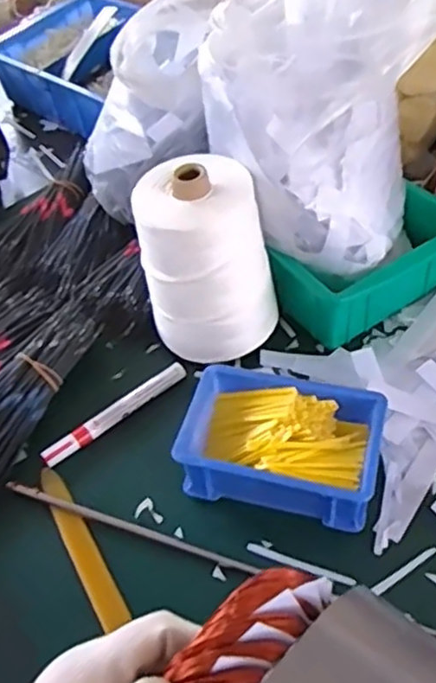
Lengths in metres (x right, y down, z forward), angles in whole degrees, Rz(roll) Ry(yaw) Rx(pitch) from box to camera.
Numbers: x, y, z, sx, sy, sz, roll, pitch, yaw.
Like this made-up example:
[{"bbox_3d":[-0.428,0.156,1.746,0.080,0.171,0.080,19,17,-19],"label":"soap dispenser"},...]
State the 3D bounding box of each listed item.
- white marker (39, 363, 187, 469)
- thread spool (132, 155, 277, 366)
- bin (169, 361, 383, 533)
[{"bbox_3d":[-0.086,0.061,0.591,0.142,0.011,0.015,-34,56,-23],"label":"white marker"},{"bbox_3d":[-0.012,-0.072,0.587,0.100,0.143,0.099,-3,46,3],"label":"thread spool"},{"bbox_3d":[0.050,0.080,0.540,0.147,0.049,0.104,9,48,14],"label":"bin"}]

